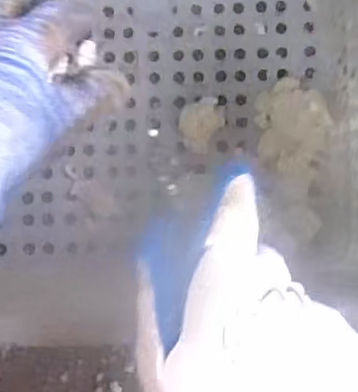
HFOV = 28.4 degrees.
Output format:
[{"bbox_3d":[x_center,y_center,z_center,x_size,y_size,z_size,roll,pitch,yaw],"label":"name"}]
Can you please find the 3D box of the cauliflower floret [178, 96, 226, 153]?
[{"bbox_3d":[0.018,-0.065,0.637,0.037,0.024,0.047,32,90,1],"label":"cauliflower floret"}]

